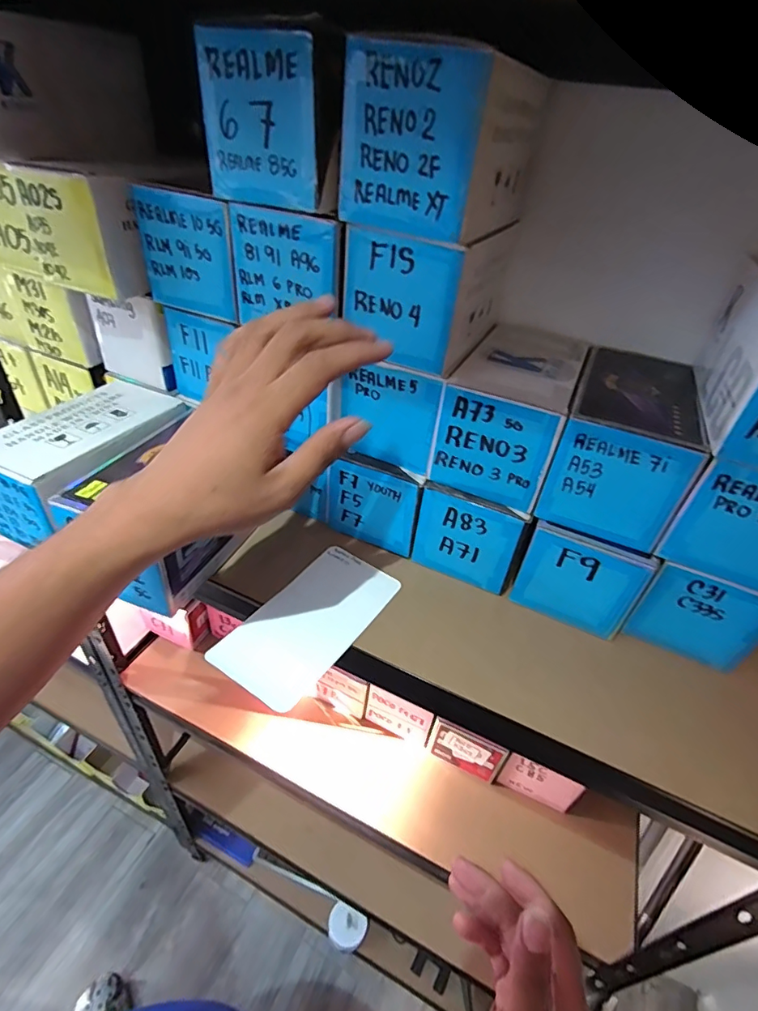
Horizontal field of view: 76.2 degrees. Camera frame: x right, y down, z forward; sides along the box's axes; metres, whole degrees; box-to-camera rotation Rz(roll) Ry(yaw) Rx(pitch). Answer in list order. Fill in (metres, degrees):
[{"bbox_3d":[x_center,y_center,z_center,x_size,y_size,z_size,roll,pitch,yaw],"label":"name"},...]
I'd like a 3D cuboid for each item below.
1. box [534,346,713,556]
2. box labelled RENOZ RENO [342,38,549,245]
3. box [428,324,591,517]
[{"bbox_3d":[0.210,-0.058,0.426,0.093,0.094,0.164,20,40,14],"label":"box"},{"bbox_3d":[0.048,-0.256,0.346,0.095,0.092,0.132,23,41,18],"label":"box labelled RENOZ RENO"},{"bbox_3d":[0.125,-0.091,0.455,0.094,0.094,0.169,20,40,15],"label":"box"}]

